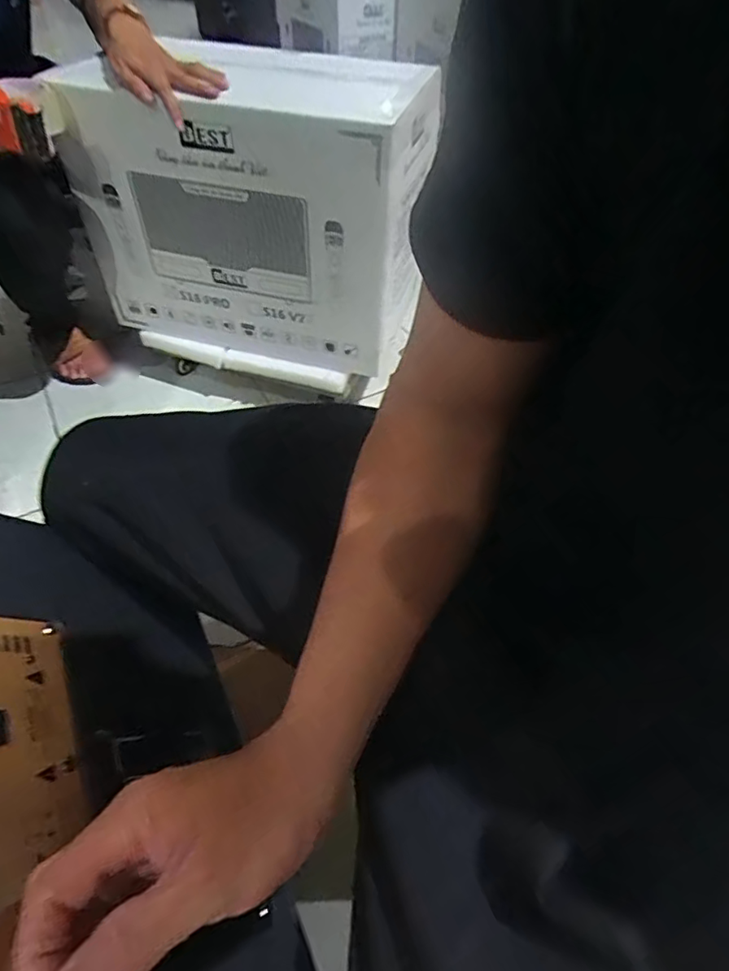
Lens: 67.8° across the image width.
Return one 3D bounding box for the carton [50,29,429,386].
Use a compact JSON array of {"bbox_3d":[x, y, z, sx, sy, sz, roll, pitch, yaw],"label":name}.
[{"bbox_3d":[-0.179,-0.516,1.006,0.557,0.466,0.376,10,49,6],"label":"carton"}]

